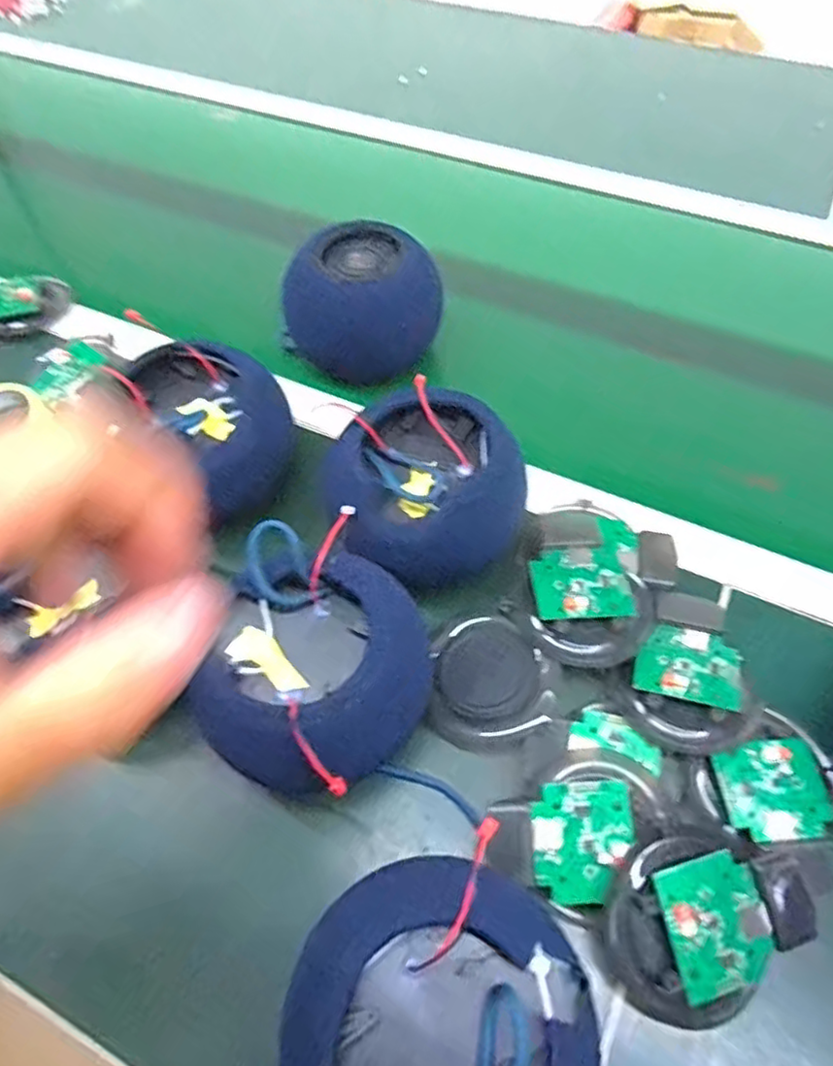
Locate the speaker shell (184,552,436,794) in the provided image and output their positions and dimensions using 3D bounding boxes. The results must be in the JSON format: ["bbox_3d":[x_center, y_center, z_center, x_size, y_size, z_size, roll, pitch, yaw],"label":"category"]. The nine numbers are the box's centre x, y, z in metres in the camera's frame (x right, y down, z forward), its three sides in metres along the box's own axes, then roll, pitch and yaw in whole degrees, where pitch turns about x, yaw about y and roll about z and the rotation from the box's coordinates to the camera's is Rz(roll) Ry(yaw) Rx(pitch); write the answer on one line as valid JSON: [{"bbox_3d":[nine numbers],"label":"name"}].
[{"bbox_3d":[-0.056,0.081,0.365,0.116,0.083,0.113,0,59,0],"label":"speaker shell"}]

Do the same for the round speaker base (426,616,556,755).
[{"bbox_3d":[0.047,0.094,0.409,0.075,0.016,0.085,4,59,2],"label":"round speaker base"}]

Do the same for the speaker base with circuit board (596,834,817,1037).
[{"bbox_3d":[0.151,0.204,0.343,0.106,0.041,0.082,-35,65,-19],"label":"speaker base with circuit board"}]

